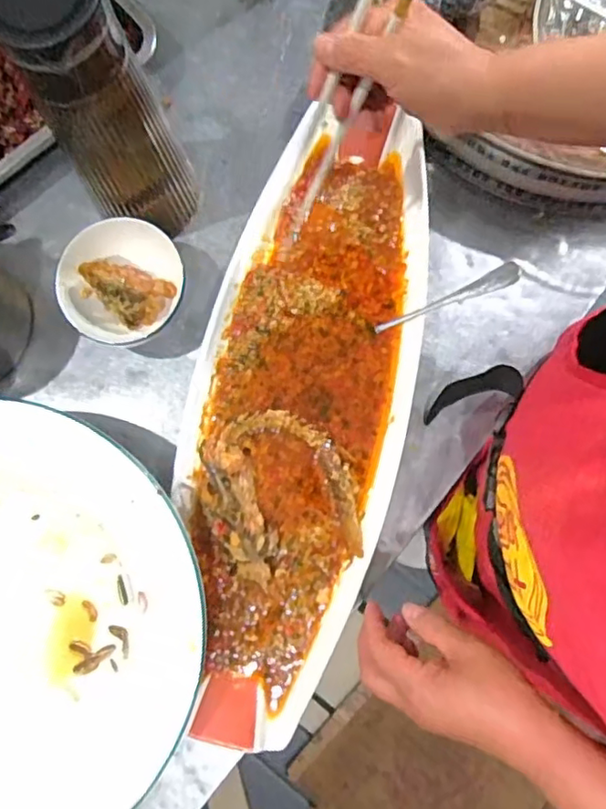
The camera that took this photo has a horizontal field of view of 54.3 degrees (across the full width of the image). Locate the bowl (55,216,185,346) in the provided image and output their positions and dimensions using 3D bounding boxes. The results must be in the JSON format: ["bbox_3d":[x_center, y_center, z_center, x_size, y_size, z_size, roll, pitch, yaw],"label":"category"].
[{"bbox_3d":[-0.179,-0.118,0.599,0.125,0.076,0.112,-42,81,-8],"label":"bowl"}]

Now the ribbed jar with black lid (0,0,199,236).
[{"bbox_3d":[-0.161,-0.244,0.502,0.099,0.268,0.082,-20,79,-4],"label":"ribbed jar with black lid"}]

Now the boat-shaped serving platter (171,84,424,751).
[{"bbox_3d":[-0.005,-0.002,0.565,0.201,0.063,0.597,10,78,3],"label":"boat-shaped serving platter"}]

